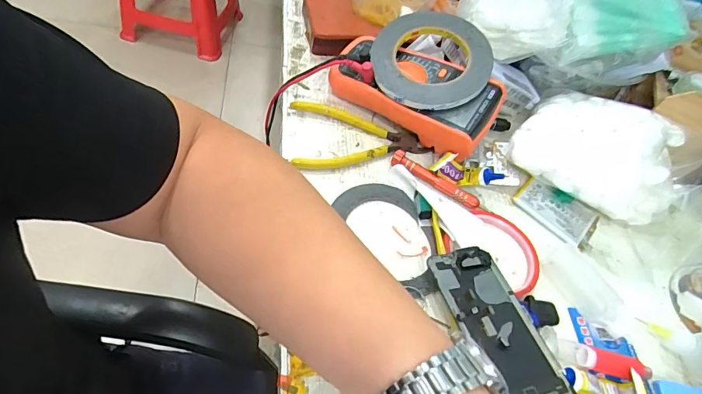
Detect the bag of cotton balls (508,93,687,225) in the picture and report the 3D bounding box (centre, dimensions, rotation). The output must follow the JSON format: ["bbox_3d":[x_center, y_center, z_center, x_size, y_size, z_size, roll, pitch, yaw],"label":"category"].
[{"bbox_3d":[0.261,-0.052,0.463,0.166,0.066,0.107,26,51,6],"label":"bag of cotton balls"}]

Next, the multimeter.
[{"bbox_3d":[0.069,-0.116,0.471,0.181,0.058,0.086,38,54,15],"label":"multimeter"}]

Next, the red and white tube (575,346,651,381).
[{"bbox_3d":[0.211,0.136,0.353,0.063,0.019,0.018,16,52,-2],"label":"red and white tube"}]

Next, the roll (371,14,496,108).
[{"bbox_3d":[0.087,-0.147,0.459,0.133,0.019,0.120,-35,67,-13],"label":"roll"}]

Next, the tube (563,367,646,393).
[{"bbox_3d":[0.197,0.147,0.333,0.066,0.021,0.032,19,53,-8],"label":"tube"}]

